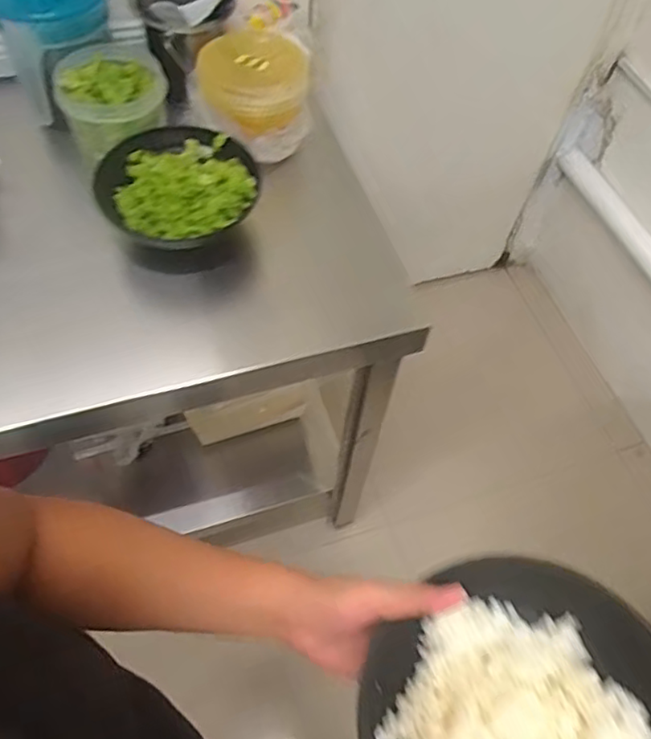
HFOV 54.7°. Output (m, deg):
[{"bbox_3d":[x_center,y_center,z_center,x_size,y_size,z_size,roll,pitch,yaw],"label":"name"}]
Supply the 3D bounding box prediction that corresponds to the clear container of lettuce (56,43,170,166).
[{"bbox_3d":[-0.261,-0.332,0.783,0.124,0.072,0.133,-14,61,-12],"label":"clear container of lettuce"}]

